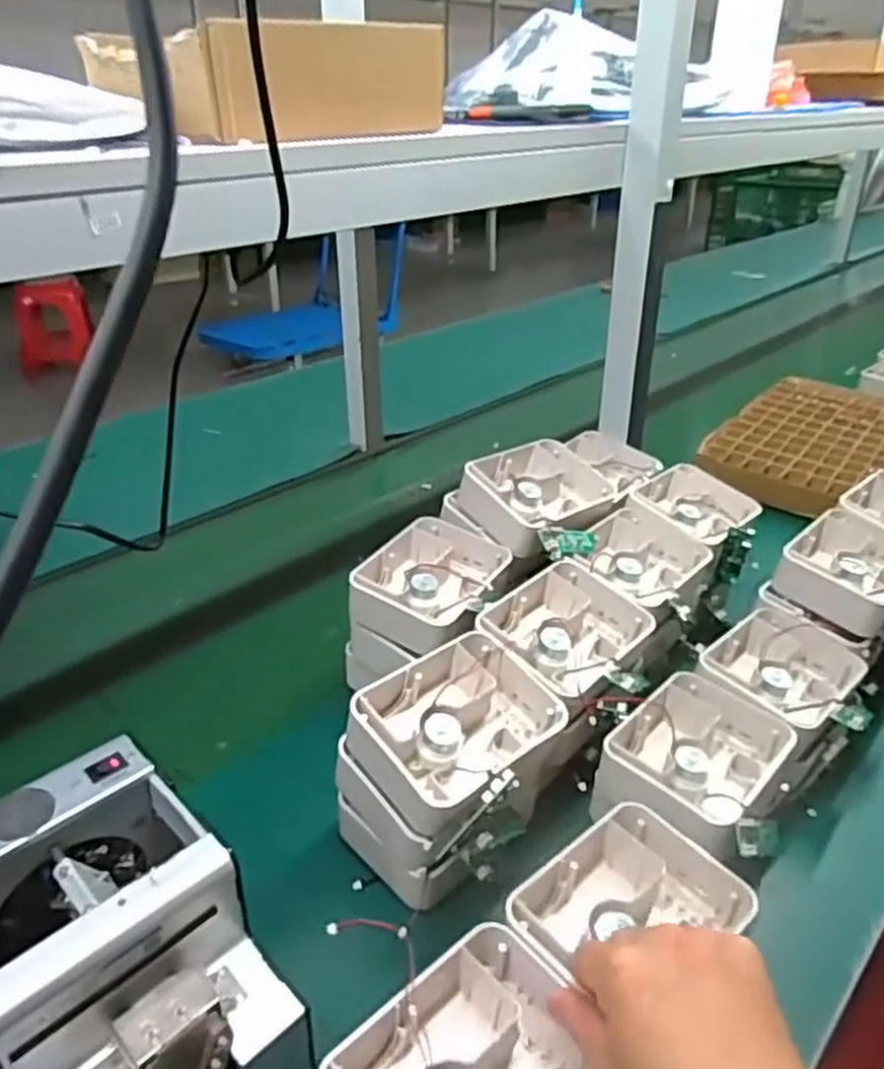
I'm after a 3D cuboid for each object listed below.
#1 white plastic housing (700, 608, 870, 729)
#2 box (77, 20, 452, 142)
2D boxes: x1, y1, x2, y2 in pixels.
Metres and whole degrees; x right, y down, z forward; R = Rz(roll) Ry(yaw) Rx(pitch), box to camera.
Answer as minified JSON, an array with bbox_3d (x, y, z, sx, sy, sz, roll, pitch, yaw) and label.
[{"bbox_3d":[0.284,0.115,0.657,0.104,0.046,0.131,23,35,37],"label":"white plastic housing"},{"bbox_3d":[-0.130,-0.341,0.593,0.211,0.072,0.169,-21,34,-35],"label":"box"}]

